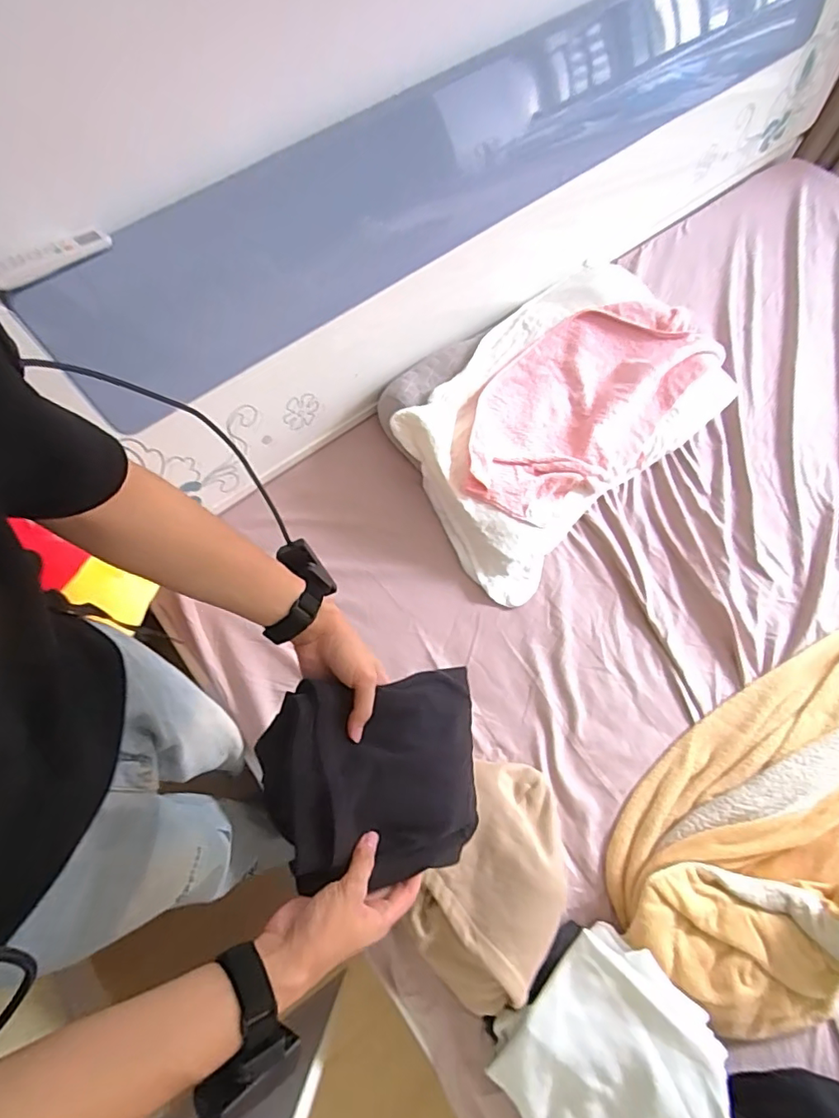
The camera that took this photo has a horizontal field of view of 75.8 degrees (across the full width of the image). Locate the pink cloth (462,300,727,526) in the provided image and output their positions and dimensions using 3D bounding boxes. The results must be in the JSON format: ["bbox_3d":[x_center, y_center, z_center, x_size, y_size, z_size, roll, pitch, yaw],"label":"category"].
[{"bbox_3d":[0.303,-0.281,1.013,0.558,0.081,0.297,-39,74,-14],"label":"pink cloth"}]

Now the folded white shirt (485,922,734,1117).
[{"bbox_3d":[0.241,0.626,0.657,0.249,0.071,0.231,-40,75,-14],"label":"folded white shirt"}]

